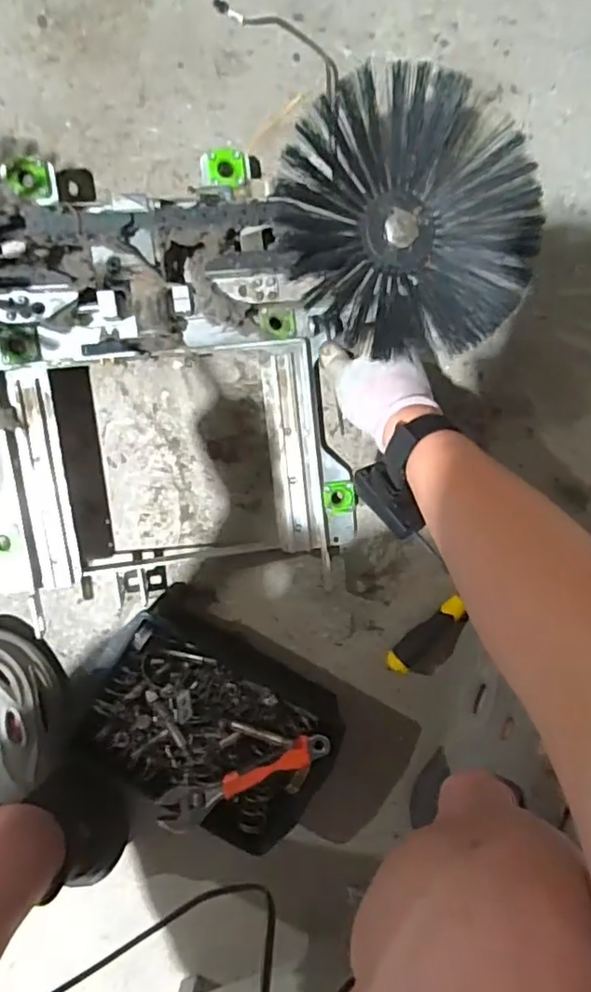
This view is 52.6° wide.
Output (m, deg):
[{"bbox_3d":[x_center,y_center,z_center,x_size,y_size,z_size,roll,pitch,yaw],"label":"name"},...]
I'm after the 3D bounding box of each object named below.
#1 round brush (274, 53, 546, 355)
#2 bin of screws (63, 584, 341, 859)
[{"bbox_3d":[0.096,-0.225,0.492,0.214,0.051,0.195,0,99,2],"label":"round brush"},{"bbox_3d":[-0.094,0.238,0.635,0.259,0.089,0.198,34,99,-3],"label":"bin of screws"}]

